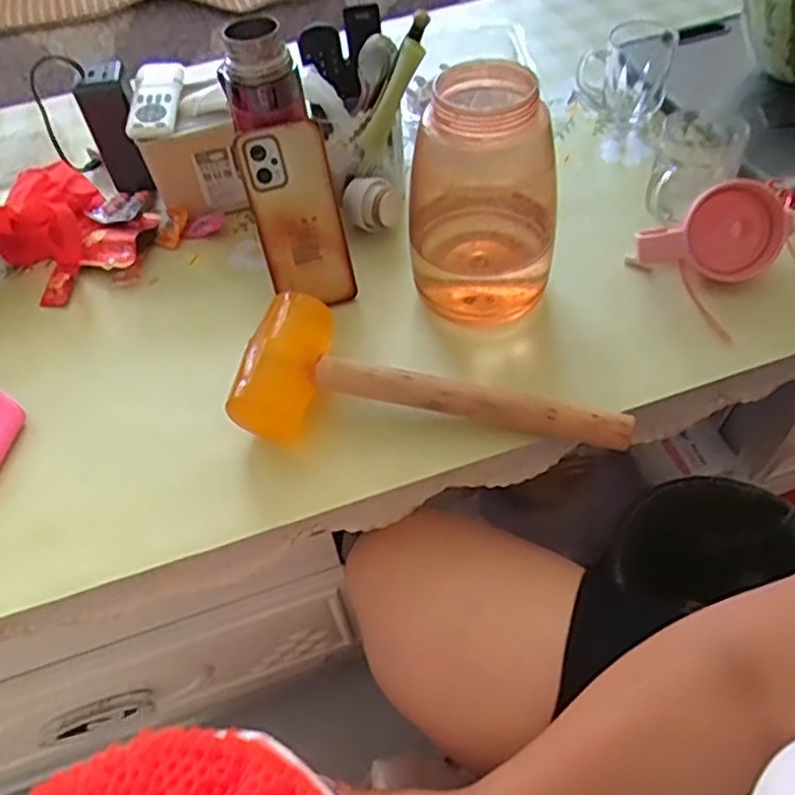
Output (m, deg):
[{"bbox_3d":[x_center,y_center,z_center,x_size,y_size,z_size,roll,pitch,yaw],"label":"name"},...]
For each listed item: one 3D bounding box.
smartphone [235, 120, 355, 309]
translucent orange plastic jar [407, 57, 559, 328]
[{"bbox_3d":[-0.089,-0.158,0.612,0.073,0.159,0.015,-16,25,-5],"label":"smartphone"},{"bbox_3d":[0.072,-0.166,0.578,0.121,0.194,0.103,6,53,9],"label":"translucent orange plastic jar"}]

